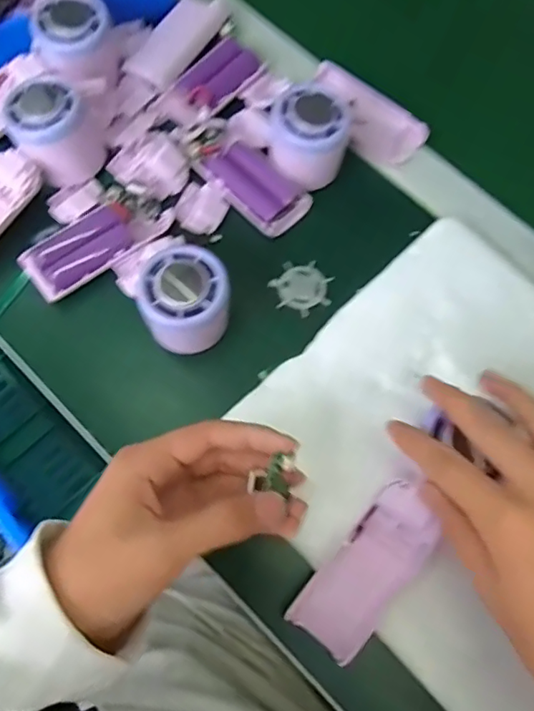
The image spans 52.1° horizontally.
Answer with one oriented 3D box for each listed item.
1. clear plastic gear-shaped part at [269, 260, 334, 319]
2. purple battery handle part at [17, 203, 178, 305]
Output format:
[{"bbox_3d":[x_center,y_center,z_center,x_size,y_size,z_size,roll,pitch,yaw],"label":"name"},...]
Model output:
[{"bbox_3d":[0.025,-0.048,0.394,0.042,0.004,0.040,0,71,-3],"label":"clear plastic gear-shaped part"},{"bbox_3d":[-0.120,-0.082,0.385,0.105,0.019,0.040,-36,77,-14],"label":"purple battery handle part"}]

